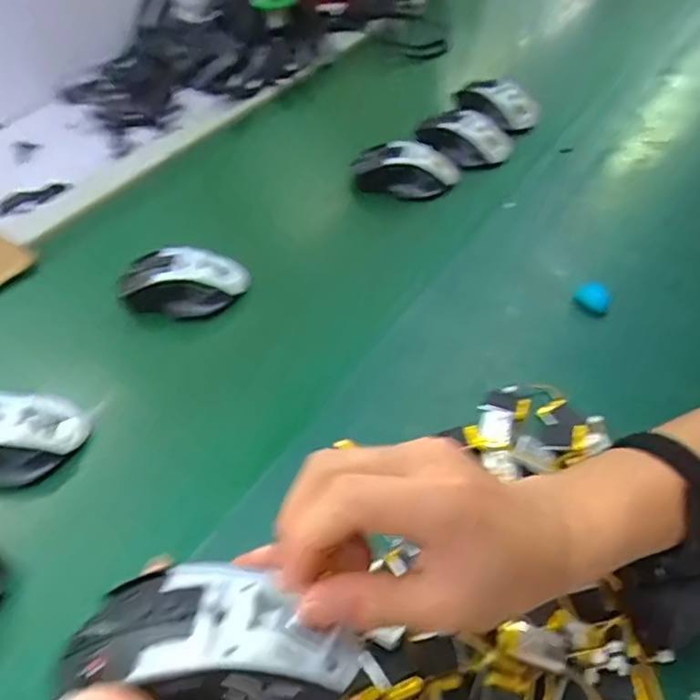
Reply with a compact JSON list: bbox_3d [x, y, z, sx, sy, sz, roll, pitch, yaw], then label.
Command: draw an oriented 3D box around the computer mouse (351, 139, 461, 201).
[{"bbox_3d":[0.060,-0.203,0.649,0.118,0.041,0.062,14,52,15],"label":"computer mouse"}]

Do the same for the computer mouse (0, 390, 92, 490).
[{"bbox_3d":[-0.256,0.064,0.435,0.095,0.038,0.071,8,50,11],"label":"computer mouse"}]

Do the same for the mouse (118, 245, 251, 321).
[{"bbox_3d":[-0.156,-0.066,0.547,0.116,0.043,0.062,-4,49,1],"label":"mouse"}]

